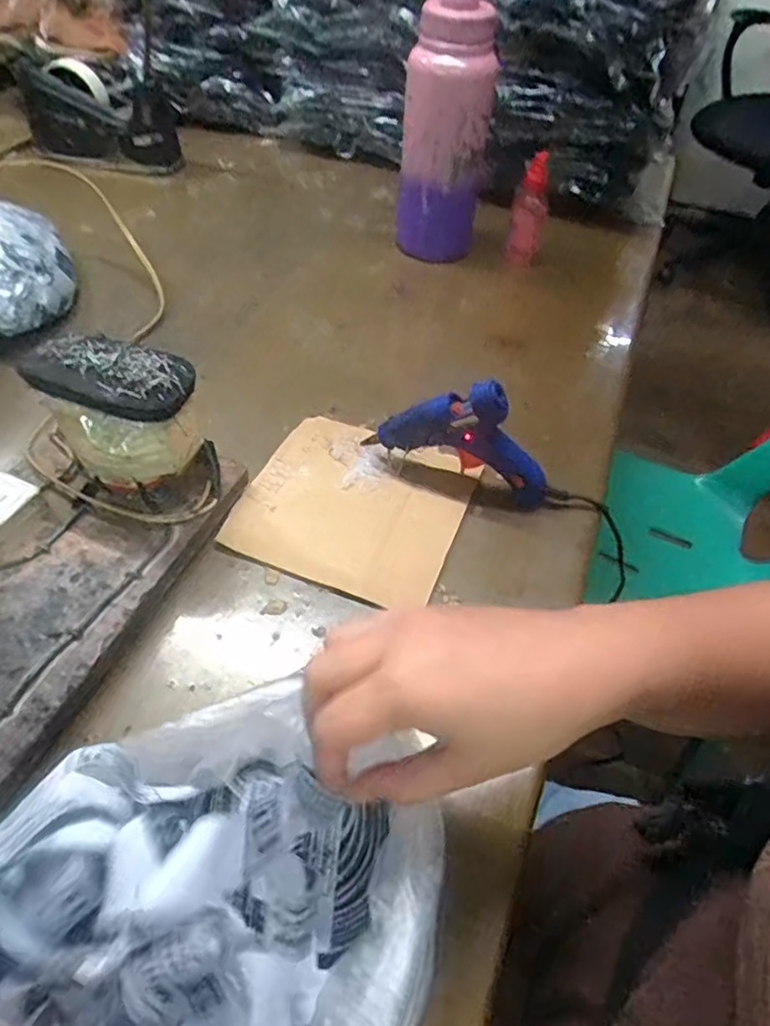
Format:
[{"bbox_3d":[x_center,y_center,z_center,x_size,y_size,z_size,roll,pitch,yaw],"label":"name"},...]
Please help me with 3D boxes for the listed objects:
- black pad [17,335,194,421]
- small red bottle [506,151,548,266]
[{"bbox_3d":[-0.169,-0.084,0.374,0.100,0.016,0.053,14,50,9],"label":"black pad"},{"bbox_3d":[0.166,-0.346,0.699,0.038,0.101,0.033,13,50,8],"label":"small red bottle"}]

